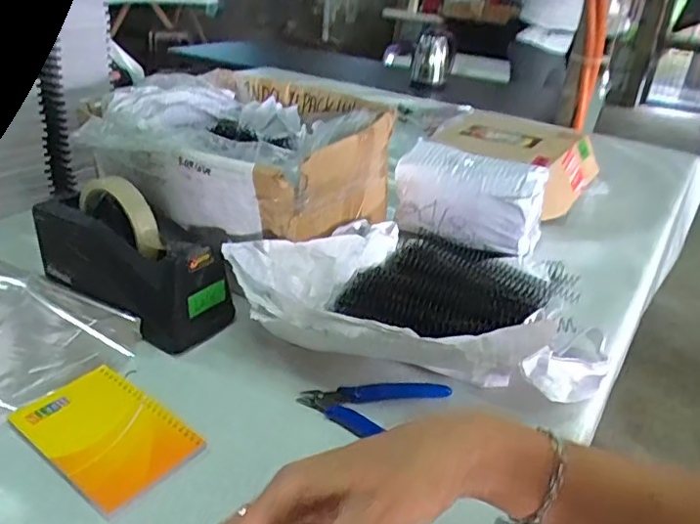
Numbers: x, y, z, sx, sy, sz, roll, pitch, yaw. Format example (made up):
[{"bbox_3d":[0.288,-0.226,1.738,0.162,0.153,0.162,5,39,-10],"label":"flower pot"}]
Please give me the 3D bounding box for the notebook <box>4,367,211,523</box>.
[{"bbox_3d":[-0.178,0.124,0.409,0.129,0.005,0.077,24,35,31],"label":"notebook"}]

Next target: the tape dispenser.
[{"bbox_3d":[-0.200,-0.013,0.546,0.217,0.110,0.101,21,34,27],"label":"tape dispenser"}]

